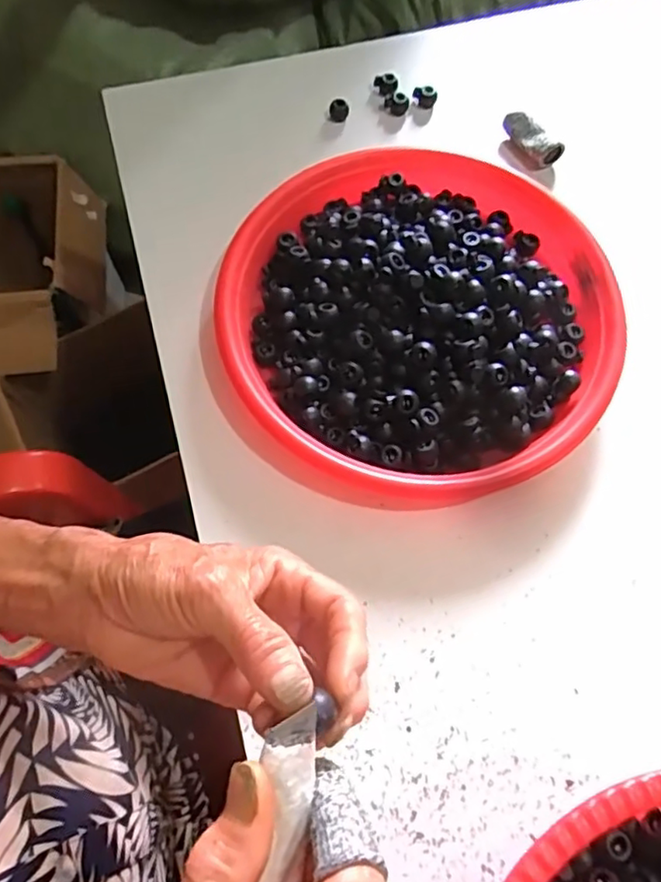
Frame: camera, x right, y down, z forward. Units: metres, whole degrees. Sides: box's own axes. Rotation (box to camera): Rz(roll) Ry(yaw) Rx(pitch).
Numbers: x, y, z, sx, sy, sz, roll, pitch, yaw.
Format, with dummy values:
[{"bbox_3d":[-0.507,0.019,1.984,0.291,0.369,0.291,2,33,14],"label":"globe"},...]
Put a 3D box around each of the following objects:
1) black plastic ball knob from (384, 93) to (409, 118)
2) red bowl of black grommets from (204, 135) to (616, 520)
[{"bbox_3d":[0.053,-0.271,0.488,0.019,0.013,0.015,8,68,2],"label":"black plastic ball knob"},{"bbox_3d":[0.058,-0.085,0.396,0.240,0.053,0.250,0,68,-1],"label":"red bowl of black grommets"}]

